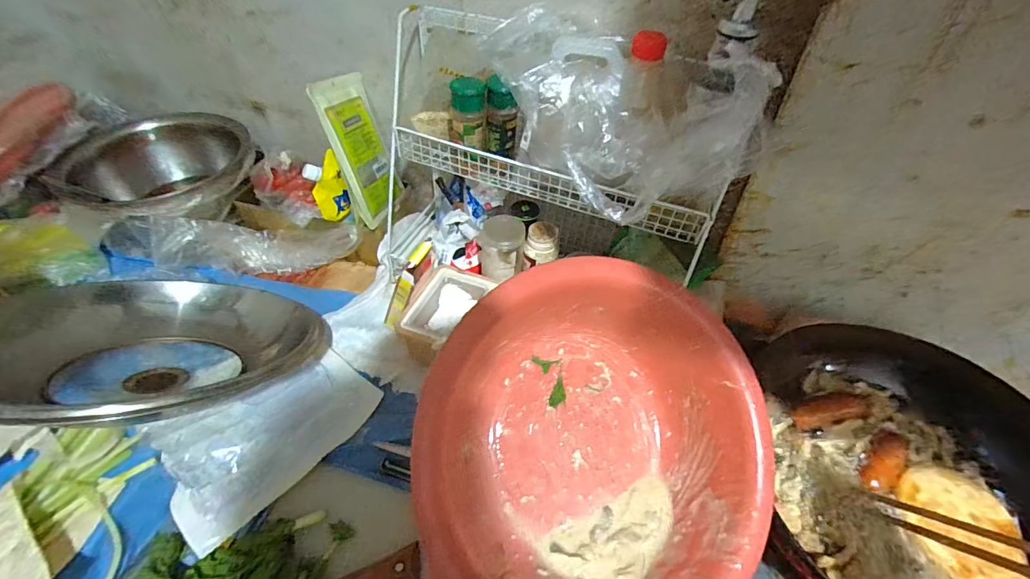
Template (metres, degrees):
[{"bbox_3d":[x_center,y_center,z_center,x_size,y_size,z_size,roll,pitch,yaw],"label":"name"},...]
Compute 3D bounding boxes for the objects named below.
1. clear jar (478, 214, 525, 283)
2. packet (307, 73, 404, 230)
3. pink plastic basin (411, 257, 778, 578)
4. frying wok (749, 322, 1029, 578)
[{"bbox_3d":[-0.017,-0.053,0.574,0.058,0.075,0.048,0,49,-2],"label":"clear jar"},{"bbox_3d":[-0.219,-0.201,0.642,0.015,0.189,0.119,-7,29,20],"label":"packet"},{"bbox_3d":[0.062,0.121,0.365,0.282,0.105,0.266,-10,78,-18],"label":"pink plastic basin"},{"bbox_3d":[0.379,0.256,0.382,0.282,0.150,0.465,10,49,7],"label":"frying wok"}]

